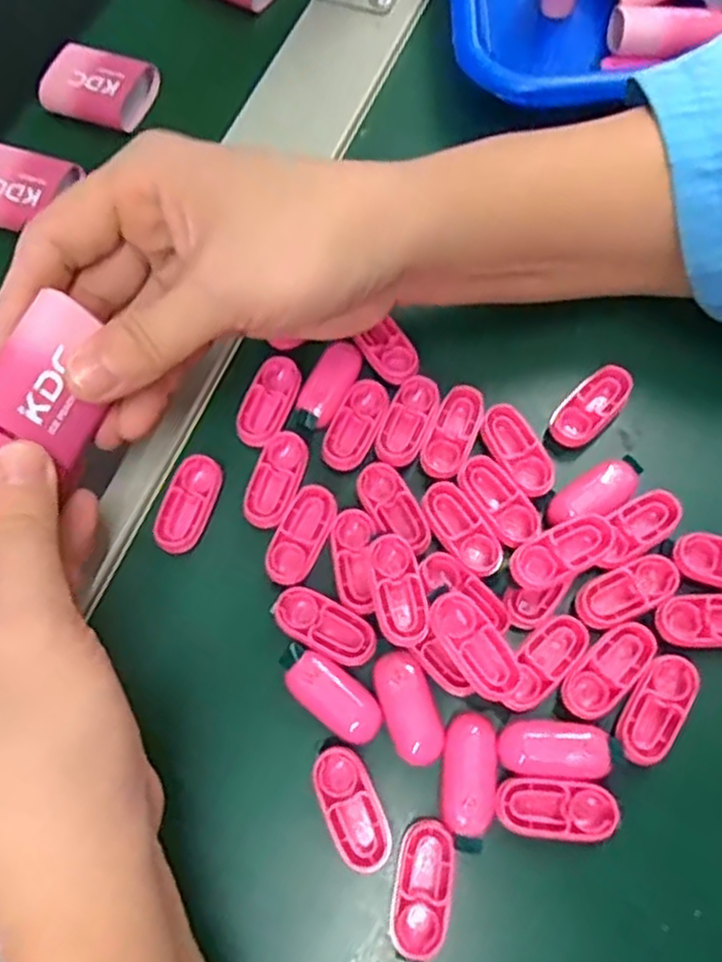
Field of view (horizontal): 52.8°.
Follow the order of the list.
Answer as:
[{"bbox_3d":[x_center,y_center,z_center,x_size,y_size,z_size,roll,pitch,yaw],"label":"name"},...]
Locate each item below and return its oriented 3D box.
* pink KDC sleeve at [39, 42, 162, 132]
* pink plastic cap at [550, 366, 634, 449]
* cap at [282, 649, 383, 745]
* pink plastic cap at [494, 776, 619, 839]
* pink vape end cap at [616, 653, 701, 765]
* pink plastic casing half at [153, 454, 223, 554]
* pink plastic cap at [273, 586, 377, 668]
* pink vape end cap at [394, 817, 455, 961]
[{"bbox_3d":[-0.118,-0.176,0.326,0.044,0.014,0.035,19,70,9],"label":"pink KDC sleeve"},{"bbox_3d":[0.082,-0.026,0.257,0.033,0.008,0.016,-43,73,-14],"label":"pink plastic cap"},{"bbox_3d":[-0.008,0.066,0.223,0.031,0.004,0.016,36,74,15],"label":"cap"},{"bbox_3d":[0.056,0.095,0.211,0.035,0.005,0.015,3,68,3],"label":"pink plastic cap"},{"bbox_3d":[0.090,0.069,0.221,0.016,0.006,0.034,31,72,13],"label":"pink vape end cap"},{"bbox_3d":[-0.058,0.007,0.246,0.016,0.004,0.034,21,70,-5],"label":"pink plastic casing half"},{"bbox_3d":[-0.012,0.045,0.229,0.034,0.004,0.016,28,72,12],"label":"pink plastic cap"},{"bbox_3d":[0.018,0.114,0.204,0.015,0.006,0.034,8,69,5],"label":"pink vape end cap"}]

